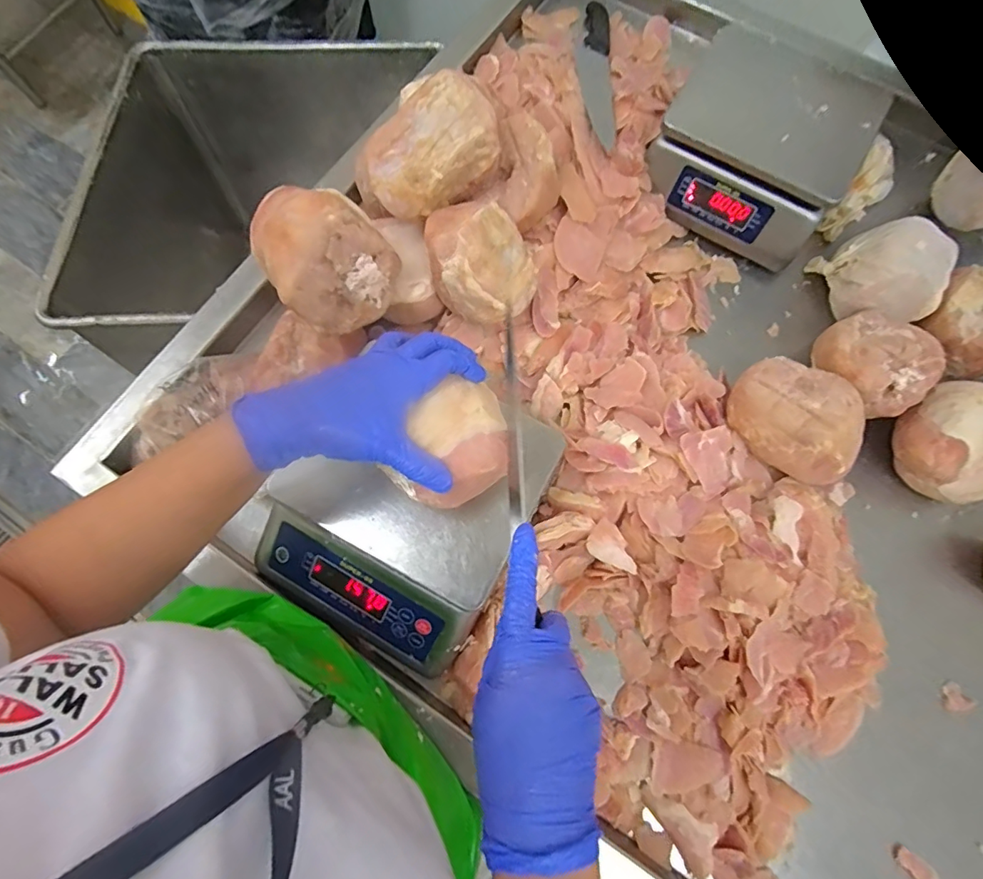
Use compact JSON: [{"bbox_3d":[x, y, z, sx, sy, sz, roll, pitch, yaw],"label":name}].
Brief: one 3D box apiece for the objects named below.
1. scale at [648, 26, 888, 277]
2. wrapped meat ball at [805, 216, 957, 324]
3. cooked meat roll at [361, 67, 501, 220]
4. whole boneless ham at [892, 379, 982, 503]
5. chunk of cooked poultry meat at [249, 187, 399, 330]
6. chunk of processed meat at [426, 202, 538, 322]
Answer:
[{"bbox_3d":[0.338,-0.374,0.638,0.227,0.106,0.220,30,76,8],"label":"scale"},{"bbox_3d":[0.487,-0.202,0.616,0.115,0.098,0.112,0,74,-1],"label":"wrapped meat ball"},{"bbox_3d":[-0.067,-0.307,0.523,0.141,0.073,0.091,-28,76,-8],"label":"cooked meat roll"},{"bbox_3d":[0.527,0.006,0.568,0.127,0.097,0.120,-40,78,-11],"label":"whole boneless ham"},{"bbox_3d":[-0.162,-0.175,0.499,0.119,0.112,0.107,-33,77,-10],"label":"chunk of cooked poultry meat"},{"bbox_3d":[-0.009,-0.198,0.552,0.117,0.093,0.102,-7,74,-3],"label":"chunk of processed meat"}]

